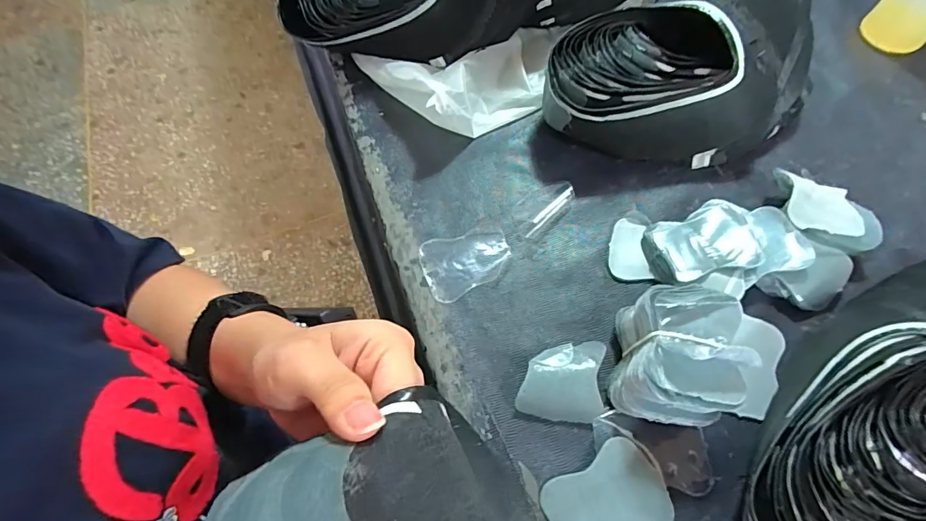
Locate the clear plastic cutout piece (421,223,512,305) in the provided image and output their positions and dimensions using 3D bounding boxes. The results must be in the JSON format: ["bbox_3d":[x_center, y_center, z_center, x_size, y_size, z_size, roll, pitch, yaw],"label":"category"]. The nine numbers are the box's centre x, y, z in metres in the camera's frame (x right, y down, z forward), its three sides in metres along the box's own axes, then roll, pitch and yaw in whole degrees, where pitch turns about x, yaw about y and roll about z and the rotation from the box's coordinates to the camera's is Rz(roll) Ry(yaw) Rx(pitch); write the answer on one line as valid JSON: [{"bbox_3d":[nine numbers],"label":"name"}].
[{"bbox_3d":[0.004,0.000,0.384,0.074,0.004,0.057,-16,62,-10],"label":"clear plastic cutout piece"}]

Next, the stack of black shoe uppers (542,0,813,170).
[{"bbox_3d":[0.202,-0.167,0.422,0.255,0.096,0.152,-24,63,-13],"label":"stack of black shoe uppers"}]

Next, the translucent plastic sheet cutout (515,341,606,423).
[{"bbox_3d":[0.071,0.086,0.332,0.060,0.017,0.055,6,61,2],"label":"translucent plastic sheet cutout"}]

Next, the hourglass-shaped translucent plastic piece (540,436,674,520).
[{"bbox_3d":[0.095,0.158,0.297,0.076,0.009,0.058,-28,65,-16],"label":"hourglass-shaped translucent plastic piece"}]

